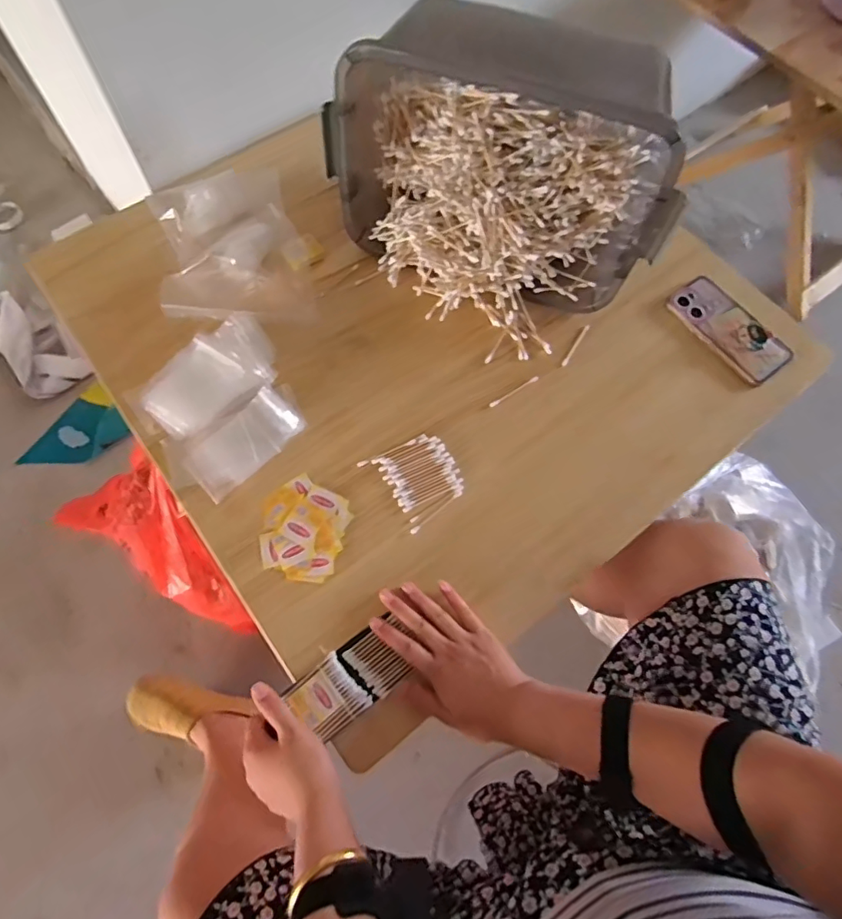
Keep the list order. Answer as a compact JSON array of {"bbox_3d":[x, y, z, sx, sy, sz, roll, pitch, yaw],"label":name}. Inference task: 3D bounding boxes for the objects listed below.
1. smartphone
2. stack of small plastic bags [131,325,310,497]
[{"bbox_3d":[0.408,-0.176,0.706,0.086,0.016,0.161,-40,76,-9],"label":"smartphone"},{"bbox_3d":[-0.257,-0.100,0.635,0.178,0.031,0.113,-35,73,-16],"label":"stack of small plastic bags"}]

